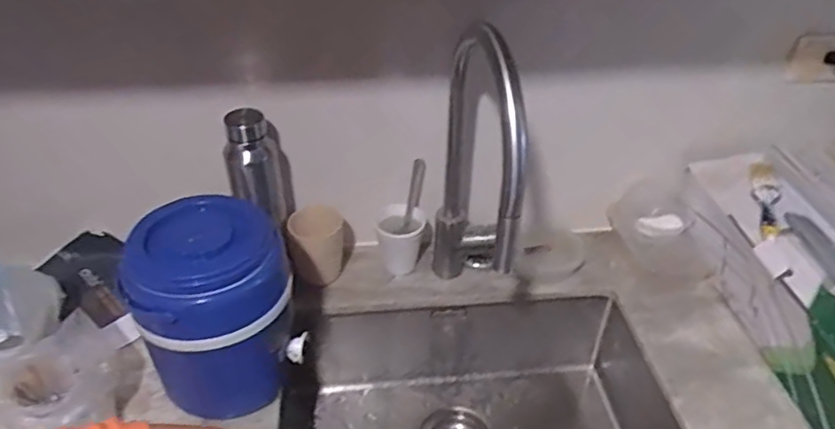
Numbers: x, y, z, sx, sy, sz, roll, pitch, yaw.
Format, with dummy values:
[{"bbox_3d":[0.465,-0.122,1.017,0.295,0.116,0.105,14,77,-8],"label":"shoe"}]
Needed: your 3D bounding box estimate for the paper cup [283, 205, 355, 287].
[{"bbox_3d":[-0.142,0.052,0.910,0.091,0.106,0.097,0,37,0],"label":"paper cup"}]

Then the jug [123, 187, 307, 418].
[{"bbox_3d":[-0.240,0.111,0.712,0.159,0.219,0.165,-26,45,-31],"label":"jug"}]

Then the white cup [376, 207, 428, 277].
[{"bbox_3d":[-0.023,0.042,0.937,0.070,0.088,0.069,0,37,0],"label":"white cup"}]

